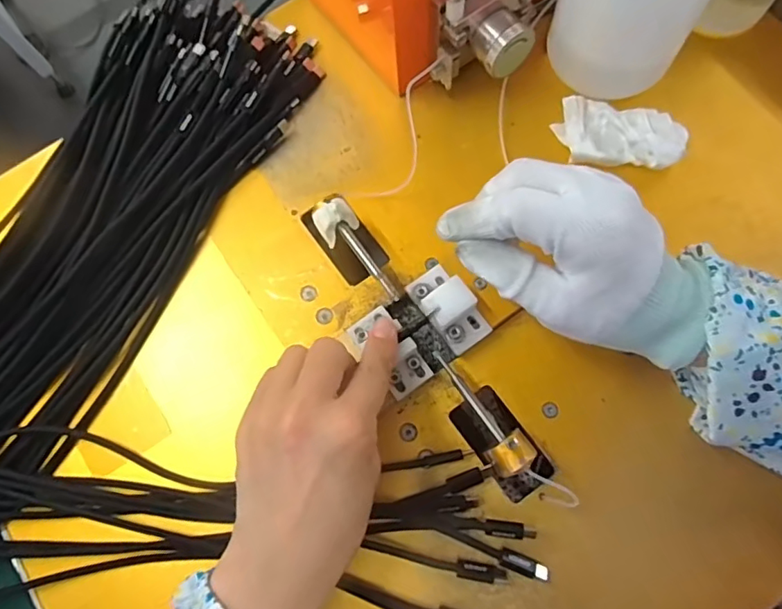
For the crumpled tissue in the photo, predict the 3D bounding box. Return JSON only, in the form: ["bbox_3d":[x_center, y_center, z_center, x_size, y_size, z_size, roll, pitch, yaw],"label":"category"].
[{"bbox_3d":[0.143,-0.107,0.341,0.078,0.017,0.046,10,75,7],"label":"crumpled tissue"}]

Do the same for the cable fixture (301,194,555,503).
[{"bbox_3d":[0.022,0.020,0.308,0.062,0.052,0.192,-34,75,-11],"label":"cable fixture"}]

